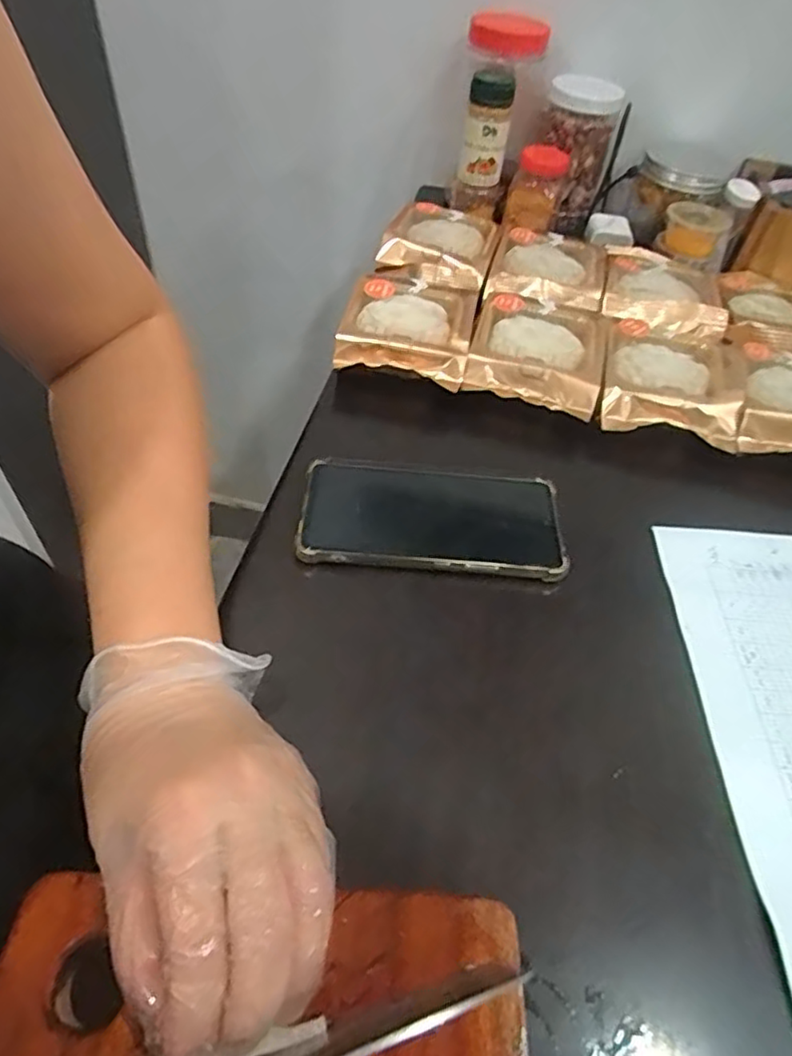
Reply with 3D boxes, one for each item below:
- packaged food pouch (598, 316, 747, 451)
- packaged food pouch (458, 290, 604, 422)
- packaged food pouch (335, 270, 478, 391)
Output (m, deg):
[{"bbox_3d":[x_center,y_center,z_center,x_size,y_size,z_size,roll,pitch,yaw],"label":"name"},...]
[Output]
[{"bbox_3d":[0.210,-0.117,0.474,0.099,0.023,0.110,16,51,7],"label":"packaged food pouch"},{"bbox_3d":[0.111,-0.145,0.492,0.098,0.028,0.125,13,50,5],"label":"packaged food pouch"},{"bbox_3d":[0.011,-0.170,0.500,0.098,0.024,0.143,11,50,3],"label":"packaged food pouch"}]

